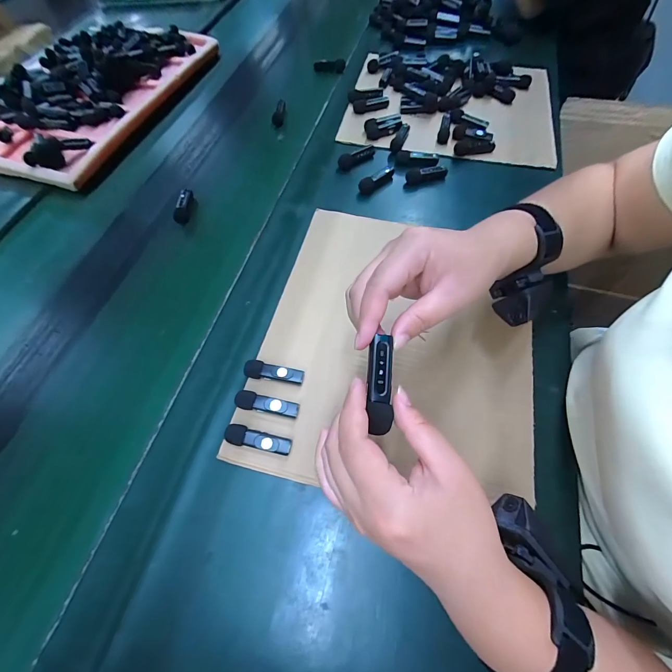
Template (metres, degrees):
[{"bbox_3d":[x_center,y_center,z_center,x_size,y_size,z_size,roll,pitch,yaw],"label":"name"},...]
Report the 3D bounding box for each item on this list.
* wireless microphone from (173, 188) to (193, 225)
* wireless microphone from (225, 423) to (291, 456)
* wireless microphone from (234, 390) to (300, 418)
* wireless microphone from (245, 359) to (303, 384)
[{"bbox_3d":[-0.233,-0.199,0.478,0.019,0.022,0.056,2,64,2],"label":"wireless microphone"},{"bbox_3d":[-0.075,0.101,0.305,0.064,0.017,0.018,11,65,6],"label":"wireless microphone"},{"bbox_3d":[-0.070,0.071,0.321,0.065,0.018,0.017,11,65,6],"label":"wireless microphone"},{"bbox_3d":[-0.066,0.040,0.337,0.062,0.019,0.018,6,65,4],"label":"wireless microphone"}]

